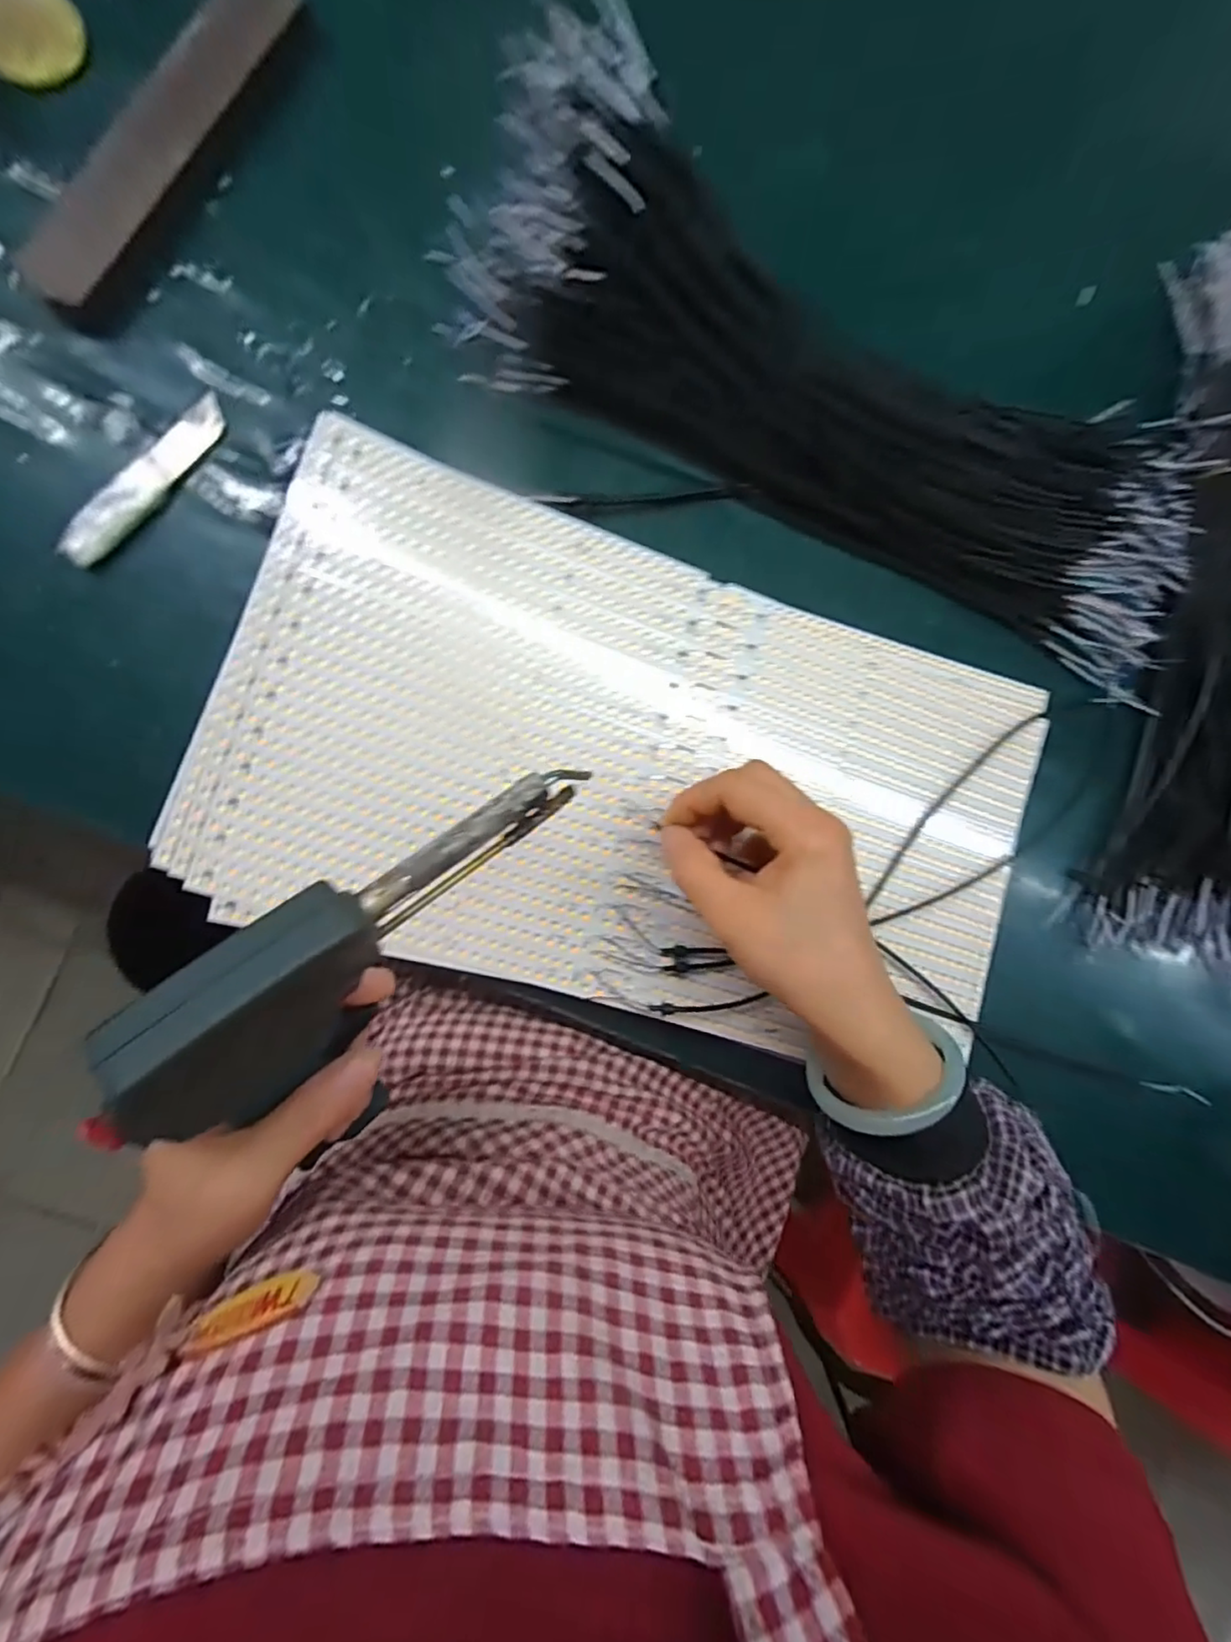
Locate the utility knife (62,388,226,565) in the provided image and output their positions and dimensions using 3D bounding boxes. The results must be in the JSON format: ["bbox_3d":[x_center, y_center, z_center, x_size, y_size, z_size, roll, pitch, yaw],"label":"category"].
[{"bbox_3d":[-0.234,-0.170,0.301,0.018,0.011,0.105,37,86,-8],"label":"utility knife"}]

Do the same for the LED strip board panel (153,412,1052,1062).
[{"bbox_3d":[0.021,-0.021,0.324,0.435,0.012,0.239,17,87,-8],"label":"LED strip board panel"}]

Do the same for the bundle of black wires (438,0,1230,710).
[{"bbox_3d":[0.157,-0.242,0.336,0.464,0.074,0.158,21,88,-9],"label":"bundle of black wires"}]

